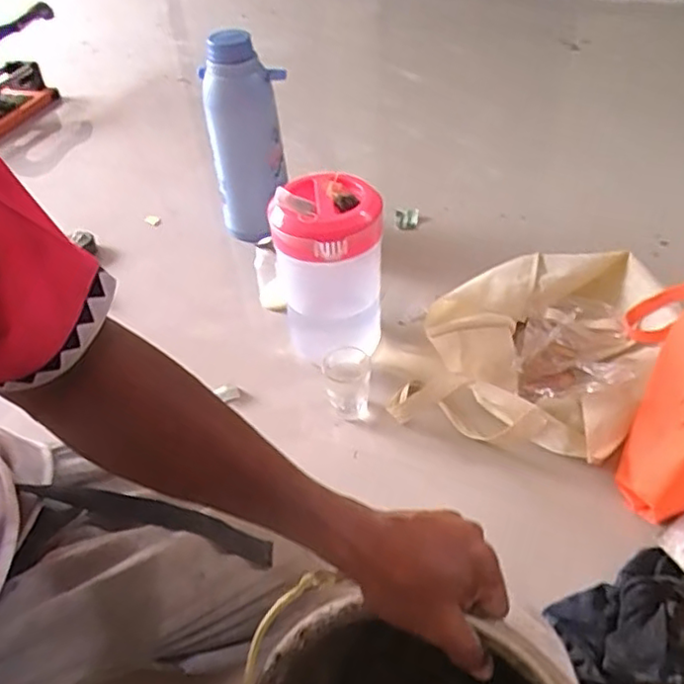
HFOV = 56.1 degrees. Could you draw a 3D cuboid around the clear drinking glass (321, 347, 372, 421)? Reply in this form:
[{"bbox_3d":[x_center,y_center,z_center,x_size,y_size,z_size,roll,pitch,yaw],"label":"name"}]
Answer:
[{"bbox_3d":[0.007,0.065,0.945,0.071,0.086,0.080,0,43,5],"label":"clear drinking glass"}]

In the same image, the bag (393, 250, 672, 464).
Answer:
[{"bbox_3d":[0.287,-0.001,0.971,0.316,0.098,0.374,15,47,20],"label":"bag"}]

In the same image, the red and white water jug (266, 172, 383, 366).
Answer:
[{"bbox_3d":[-0.016,-0.090,0.969,0.155,0.289,0.145,-6,43,-1],"label":"red and white water jug"}]

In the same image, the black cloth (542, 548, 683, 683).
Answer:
[{"bbox_3d":[0.317,0.300,0.675,0.170,0.040,0.129,-21,45,-16],"label":"black cloth"}]

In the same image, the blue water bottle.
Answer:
[{"bbox_3d":[-0.179,-0.375,1.201,0.141,0.365,0.117,0,23,5],"label":"blue water bottle"}]

